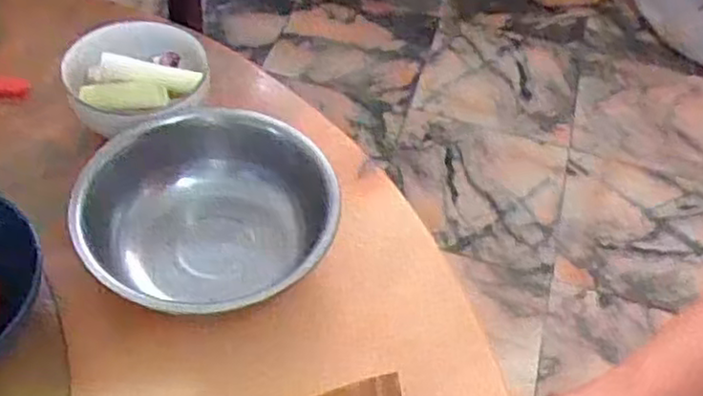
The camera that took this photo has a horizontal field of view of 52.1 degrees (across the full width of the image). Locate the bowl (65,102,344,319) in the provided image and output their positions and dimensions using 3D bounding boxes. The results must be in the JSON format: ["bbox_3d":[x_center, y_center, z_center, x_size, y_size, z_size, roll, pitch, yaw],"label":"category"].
[{"bbox_3d":[-0.113,0.015,0.578,0.195,0.071,0.180,2,50,-3],"label":"bowl"}]

